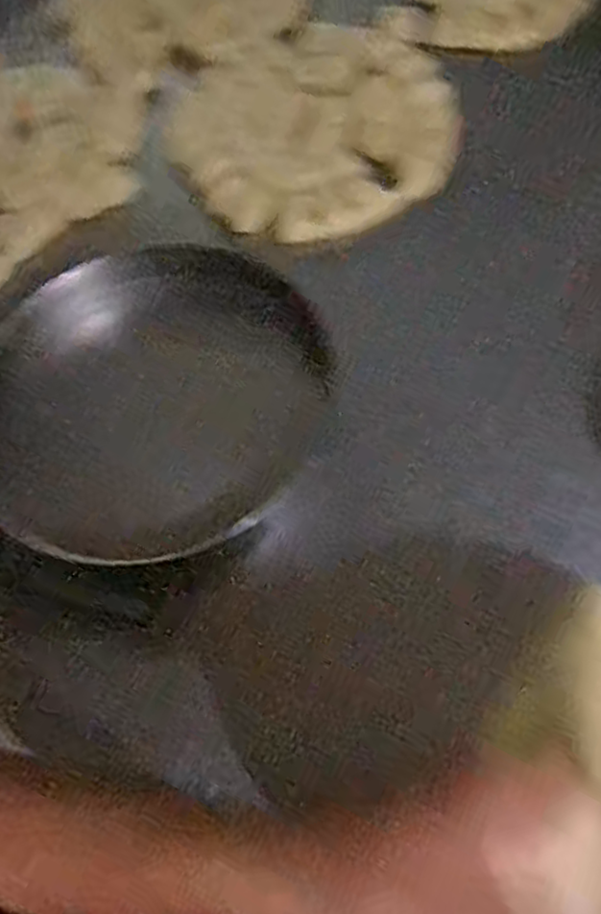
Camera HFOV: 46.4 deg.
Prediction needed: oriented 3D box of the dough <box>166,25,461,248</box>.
[{"bbox_3d":[0.016,-0.367,0.781,0.300,0.030,0.307,-1,63,2],"label":"dough"}]

